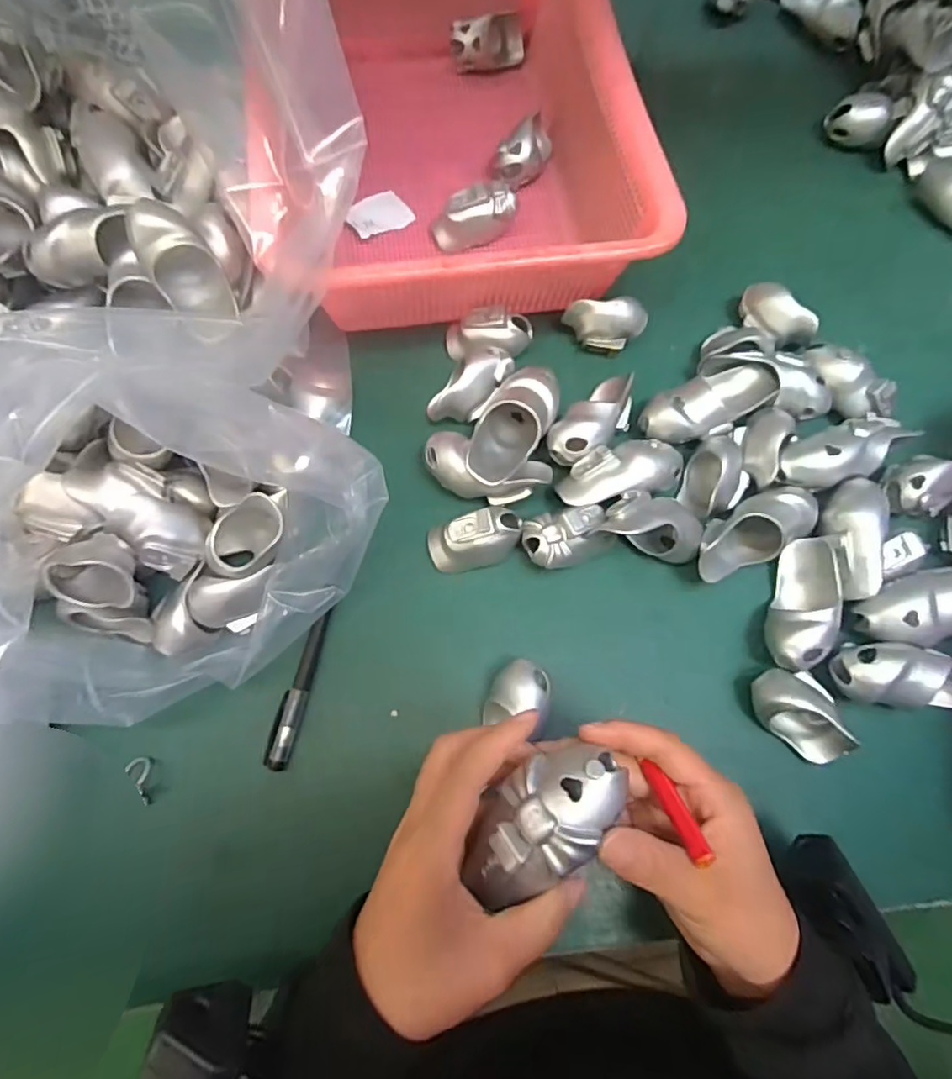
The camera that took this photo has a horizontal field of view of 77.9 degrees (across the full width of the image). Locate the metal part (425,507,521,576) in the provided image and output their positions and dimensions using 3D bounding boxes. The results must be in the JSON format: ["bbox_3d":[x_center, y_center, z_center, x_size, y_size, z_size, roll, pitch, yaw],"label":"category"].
[{"bbox_3d":[0.001,0.000,0.359,0.057,0.031,0.029,-15,75,-7],"label":"metal part"}]

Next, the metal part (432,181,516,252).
[{"bbox_3d":[-0.001,-0.241,0.439,0.060,0.032,0.026,-13,74,-6],"label":"metal part"}]

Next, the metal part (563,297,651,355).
[{"bbox_3d":[0.091,-0.152,0.418,0.056,0.030,0.027,10,73,1],"label":"metal part"}]

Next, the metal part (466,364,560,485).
[{"bbox_3d":[0.022,-0.070,0.378,0.039,0.035,0.089,29,74,6],"label":"metal part"}]

